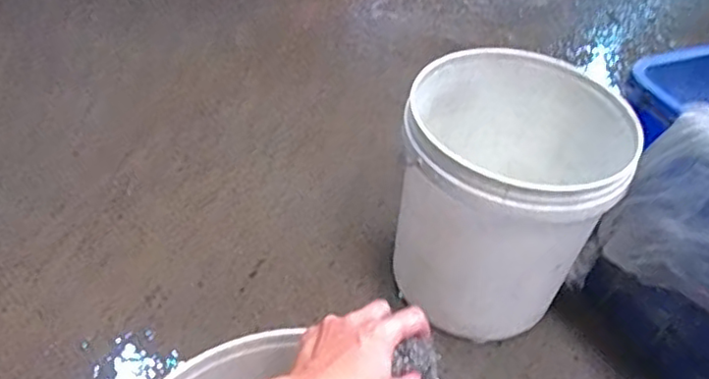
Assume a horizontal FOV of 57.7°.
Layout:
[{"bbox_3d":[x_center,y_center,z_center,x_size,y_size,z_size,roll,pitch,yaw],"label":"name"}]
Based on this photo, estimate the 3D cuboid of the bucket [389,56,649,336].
[{"bbox_3d":[0.219,0.012,0.967,0.294,0.320,0.326,30,48,23],"label":"bucket"}]

